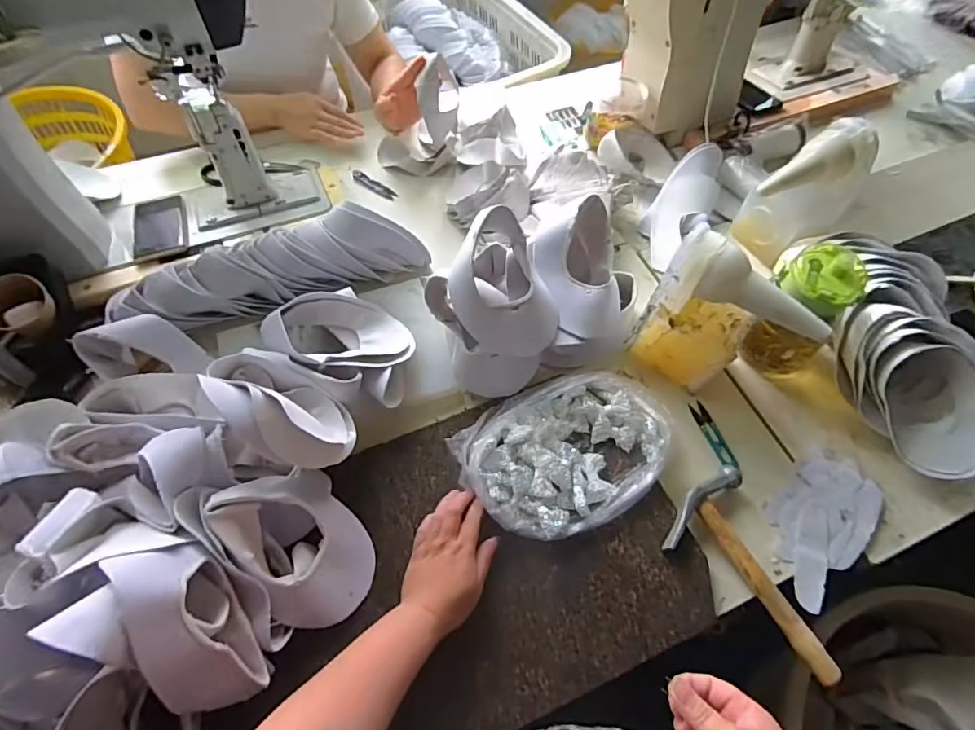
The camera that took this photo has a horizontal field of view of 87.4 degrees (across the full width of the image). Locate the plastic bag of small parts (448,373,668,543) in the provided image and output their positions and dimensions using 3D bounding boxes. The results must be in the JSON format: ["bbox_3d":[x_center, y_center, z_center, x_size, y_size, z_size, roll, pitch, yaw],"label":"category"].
[{"bbox_3d":[0.105,0.097,0.633,0.263,0.042,0.188,-34,66,-20],"label":"plastic bag of small parts"}]

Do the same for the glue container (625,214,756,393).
[{"bbox_3d":[0.269,-0.061,0.651,0.123,0.190,0.082,40,66,19],"label":"glue container"}]

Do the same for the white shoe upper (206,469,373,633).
[{"bbox_3d":[-0.195,0.188,0.540,0.115,0.108,0.159,-33,66,-20],"label":"white shoe upper"}]

